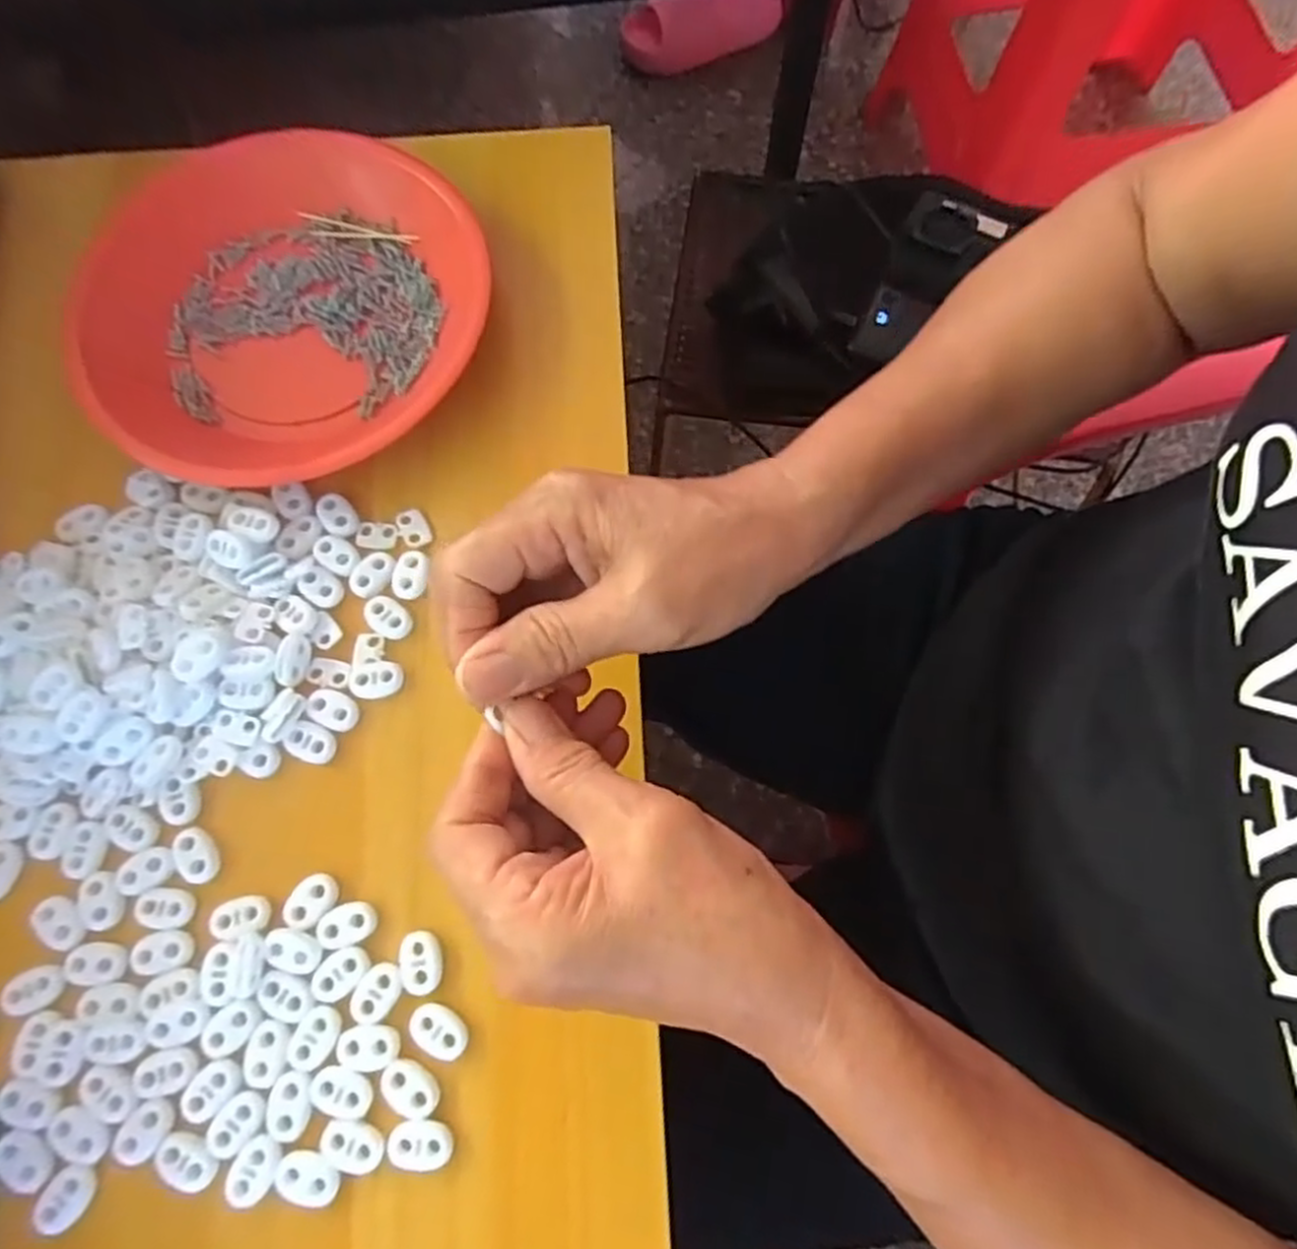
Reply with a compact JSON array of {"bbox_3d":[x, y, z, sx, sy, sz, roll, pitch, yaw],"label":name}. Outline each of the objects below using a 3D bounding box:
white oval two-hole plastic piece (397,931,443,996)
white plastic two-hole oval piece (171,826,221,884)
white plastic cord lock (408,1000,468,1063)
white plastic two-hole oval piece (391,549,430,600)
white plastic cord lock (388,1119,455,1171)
[{"bbox_3d":[-0.088,0.129,0.296,0.017,0.004,0.022,-18,73,-5],"label":"white oval two-hole plastic piece"},{"bbox_3d":[-0.181,0.092,0.309,0.014,0.004,0.022,-31,74,-9],"label":"white plastic two-hole oval piece"},{"bbox_3d":[-0.078,0.152,0.288,0.022,0.004,0.015,36,76,11],"label":"white plastic cord lock"},{"bbox_3d":[-0.106,-0.023,0.343,0.015,0.004,0.023,6,72,3],"label":"white plastic two-hole oval piece"},{"bbox_3d":[-0.082,0.187,0.277,0.023,0.004,0.015,1,72,1],"label":"white plastic cord lock"}]

